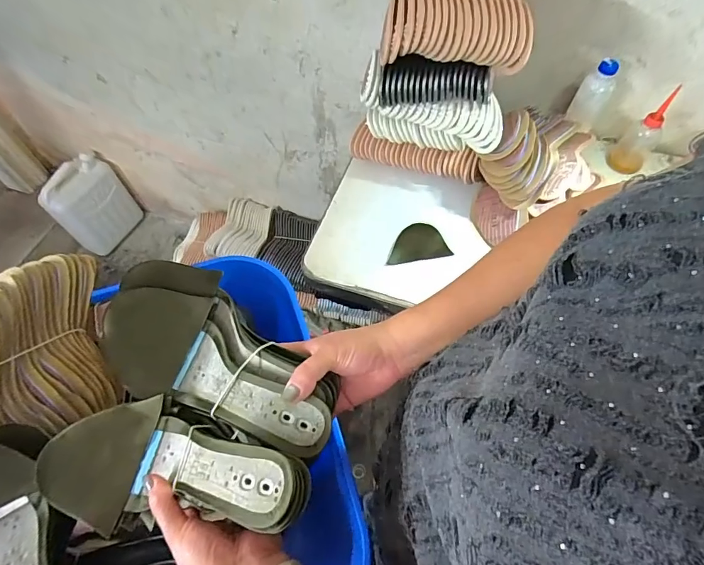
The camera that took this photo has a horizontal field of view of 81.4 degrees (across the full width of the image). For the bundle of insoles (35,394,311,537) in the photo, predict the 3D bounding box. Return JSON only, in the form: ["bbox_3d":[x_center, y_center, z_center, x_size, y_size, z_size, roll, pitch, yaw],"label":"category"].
[{"bbox_3d":[-0.150,0.155,0.357,0.234,0.047,0.112,-1,58,20],"label":"bundle of insoles"}]

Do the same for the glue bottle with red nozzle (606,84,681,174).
[{"bbox_3d":[0.568,-0.292,0.804,0.056,0.179,0.066,7,60,5],"label":"glue bottle with red nozzle"}]

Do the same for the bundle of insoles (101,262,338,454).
[{"bbox_3d":[-0.125,0.078,0.392,0.236,0.060,0.120,30,64,14],"label":"bundle of insoles"}]

